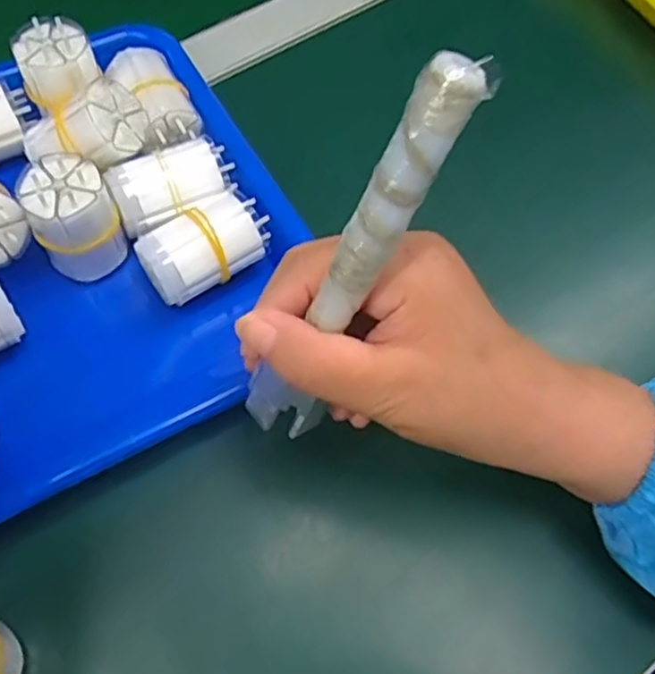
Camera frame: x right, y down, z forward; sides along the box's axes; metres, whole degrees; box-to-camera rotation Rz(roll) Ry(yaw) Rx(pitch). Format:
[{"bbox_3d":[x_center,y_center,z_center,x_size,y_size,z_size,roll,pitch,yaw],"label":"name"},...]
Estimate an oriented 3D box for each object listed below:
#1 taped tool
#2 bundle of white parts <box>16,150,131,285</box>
[{"bbox_3d":[0.009,-0.020,0.226,0.022,0.149,0.013,43,39,17],"label":"taped tool"},{"bbox_3d":[-0.125,-0.059,0.347,0.040,0.055,0.036,-32,69,-18],"label":"bundle of white parts"}]

